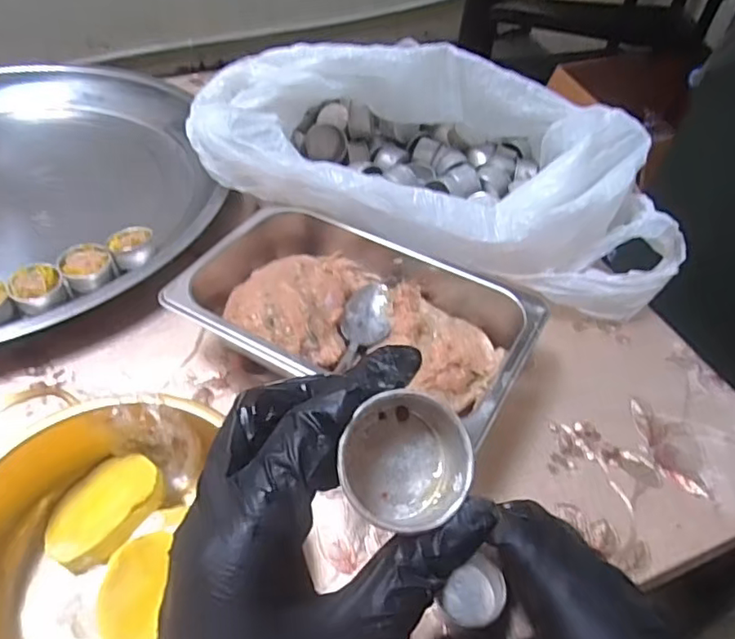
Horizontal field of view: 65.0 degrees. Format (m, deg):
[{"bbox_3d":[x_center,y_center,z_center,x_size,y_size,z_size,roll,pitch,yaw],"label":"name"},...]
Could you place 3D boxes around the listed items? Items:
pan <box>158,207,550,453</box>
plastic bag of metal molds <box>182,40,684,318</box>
[{"bbox_3d":[-0.006,-0.003,0.463,0.261,0.063,0.168,21,51,14],"label":"pan"},{"bbox_3d":[0.066,-0.155,0.545,0.449,0.111,0.221,11,50,7],"label":"plastic bag of metal molds"}]

